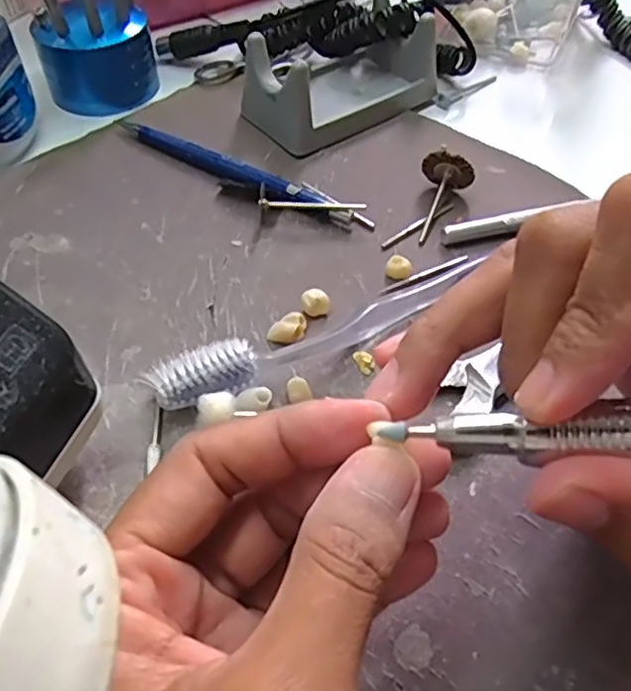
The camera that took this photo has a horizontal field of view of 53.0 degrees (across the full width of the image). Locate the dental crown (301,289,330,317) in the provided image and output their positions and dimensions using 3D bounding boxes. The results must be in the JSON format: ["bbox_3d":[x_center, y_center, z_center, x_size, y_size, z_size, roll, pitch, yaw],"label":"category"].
[{"bbox_3d":[0.000,-0.016,0.246,0.010,0.008,0.008,-18,54,-14],"label":"dental crown"}]

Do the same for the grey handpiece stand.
[{"bbox_3d":[0.010,-0.143,0.328,0.096,0.037,0.063,-35,60,-25],"label":"grey handpiece stand"}]

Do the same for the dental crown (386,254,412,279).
[{"bbox_3d":[0.034,-0.032,0.260,0.010,0.007,0.007,11,52,8],"label":"dental crown"}]

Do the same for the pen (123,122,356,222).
[{"bbox_3d":[-0.041,-0.083,0.298,0.132,0.010,0.011,28,56,19],"label":"pen"}]

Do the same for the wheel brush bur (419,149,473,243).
[{"bbox_3d":[0.056,-0.066,0.278,0.023,0.022,0.040,11,52,8],"label":"wheel brush bur"}]

